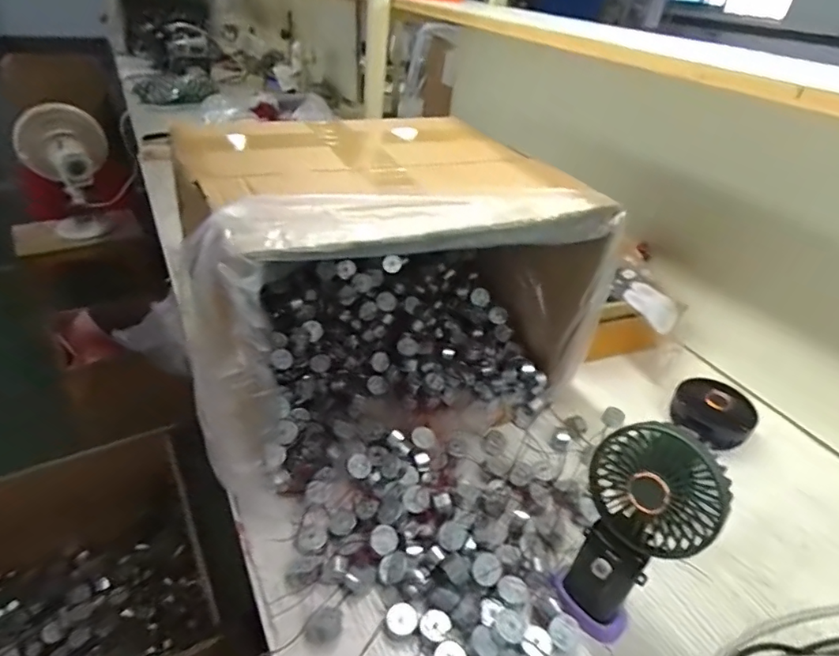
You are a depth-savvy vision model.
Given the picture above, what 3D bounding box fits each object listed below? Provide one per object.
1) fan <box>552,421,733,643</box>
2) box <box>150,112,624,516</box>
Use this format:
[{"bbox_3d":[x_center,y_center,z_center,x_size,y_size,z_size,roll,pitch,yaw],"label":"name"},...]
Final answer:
[{"bbox_3d":[0.158,0.151,0.377,0.086,0.163,0.071,22,38,21],"label":"fan"},{"bbox_3d":[-0.043,-0.045,0.545,0.388,0.259,0.263,-14,40,-25],"label":"box"}]

